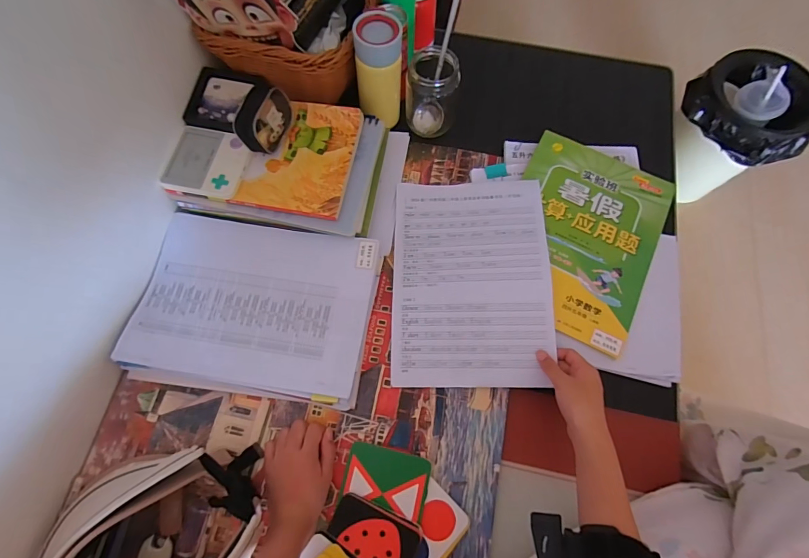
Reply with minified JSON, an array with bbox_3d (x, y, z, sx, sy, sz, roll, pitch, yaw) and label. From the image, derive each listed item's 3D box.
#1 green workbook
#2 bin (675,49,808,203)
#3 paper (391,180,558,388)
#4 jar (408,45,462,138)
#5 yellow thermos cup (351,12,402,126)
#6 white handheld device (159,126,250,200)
[{"bbox_3d":[0.252,-0.063,0.548,0.201,0.013,0.293,25,73,8],"label":"green workbook"},{"bbox_3d":[0.734,-0.330,0.895,0.232,0.317,0.232,-36,75,-11],"label":"bin"},{"bbox_3d":[0.089,-0.005,0.522,0.206,0.022,0.291,-1,72,8],"label":"paper"},{"bbox_3d":[0.042,-0.278,0.583,0.073,0.113,0.067,0,72,0],"label":"jar"},{"bbox_3d":[-0.036,-0.299,0.554,0.062,0.136,0.071,3,72,1],"label":"yellow thermos cup"},{"bbox_3d":[-0.266,-0.160,0.519,0.100,0.014,0.097,14,72,5],"label":"white handheld device"}]

